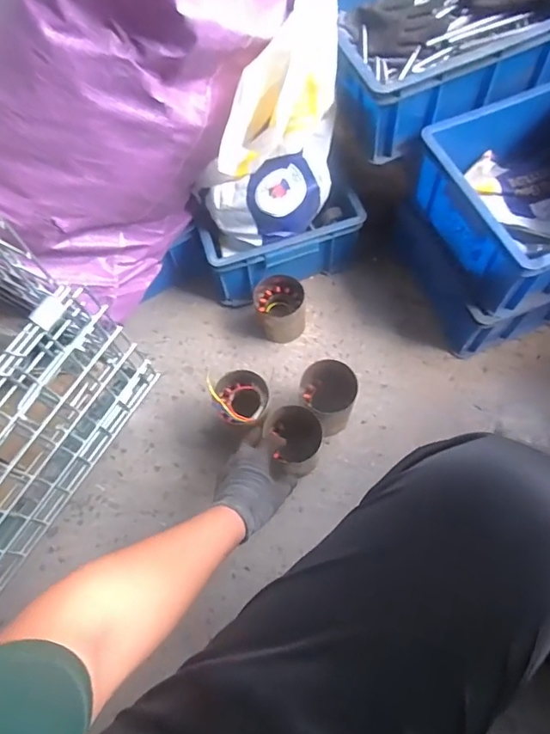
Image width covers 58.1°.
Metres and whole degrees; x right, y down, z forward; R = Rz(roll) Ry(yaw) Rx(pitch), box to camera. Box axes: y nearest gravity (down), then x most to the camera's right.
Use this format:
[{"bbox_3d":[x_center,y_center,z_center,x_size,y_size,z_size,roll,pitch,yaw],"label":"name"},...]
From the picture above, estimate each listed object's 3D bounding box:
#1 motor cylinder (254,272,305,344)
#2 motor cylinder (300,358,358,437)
[{"bbox_3d":[0.010,-0.110,0.949,0.096,0.090,0.097,-1,67,3],"label":"motor cylinder"},{"bbox_3d":[0.086,0.057,0.835,0.086,0.143,0.086,-1,67,3],"label":"motor cylinder"}]

